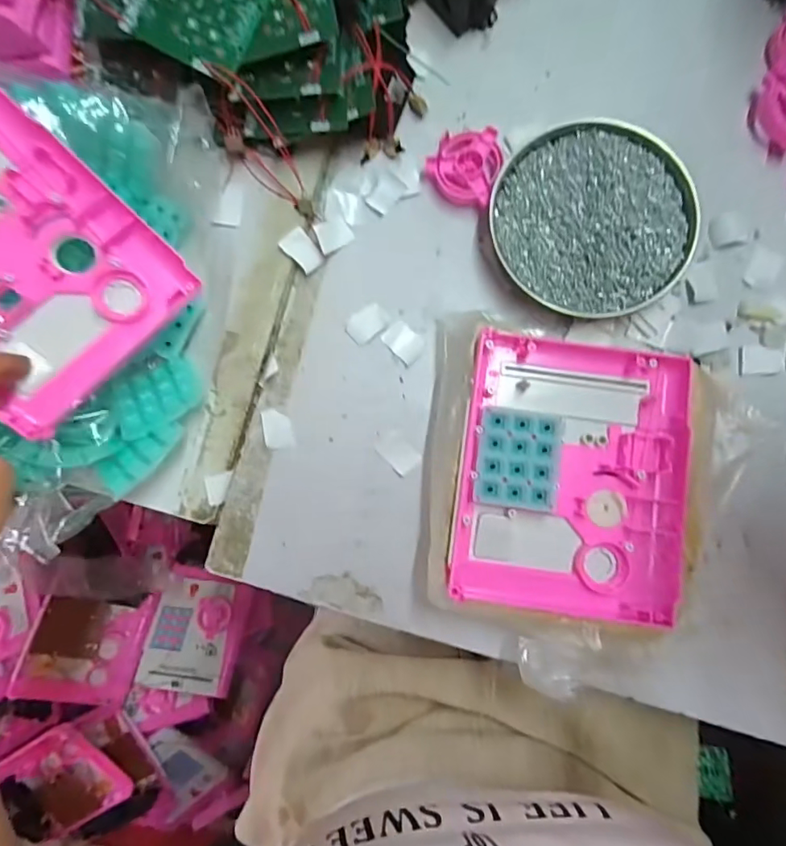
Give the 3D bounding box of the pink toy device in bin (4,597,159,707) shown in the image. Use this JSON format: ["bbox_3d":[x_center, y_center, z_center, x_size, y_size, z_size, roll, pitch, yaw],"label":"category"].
[{"bbox_3d":[-0.407,0.296,0.655,0.135,0.018,0.138,19,72,-27],"label":"pink toy device in bin"}]

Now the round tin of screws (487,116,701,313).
[{"bbox_3d":[0.136,-0.140,0.342,0.131,0.023,0.128,0,85,1],"label":"round tin of screws"}]

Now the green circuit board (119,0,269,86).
[{"bbox_3d":[-0.121,-0.262,0.305,0.074,0.009,0.071,25,87,4],"label":"green circuit board"}]

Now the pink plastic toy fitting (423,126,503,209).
[{"bbox_3d":[0.052,-0.185,0.350,0.048,0.019,0.053,20,85,2],"label":"pink plastic toy fitting"}]

